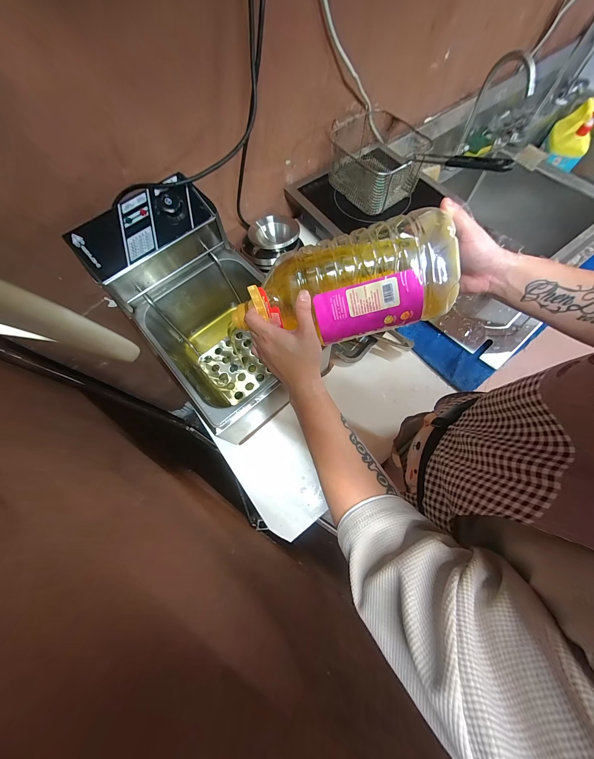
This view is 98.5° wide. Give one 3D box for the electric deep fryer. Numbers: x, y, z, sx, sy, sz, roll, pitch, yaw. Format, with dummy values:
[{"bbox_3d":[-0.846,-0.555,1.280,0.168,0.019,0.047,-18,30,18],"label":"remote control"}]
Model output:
[{"bbox_3d":[-0.175,-0.129,0.538,0.256,0.282,0.420,-36,72,-10],"label":"electric deep fryer"}]

